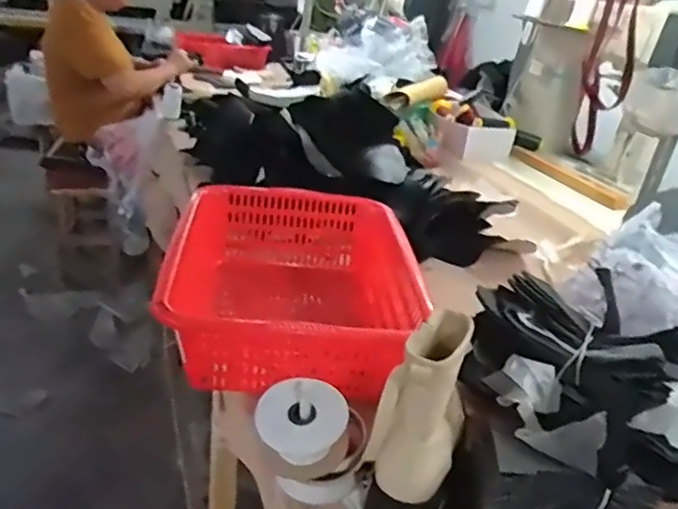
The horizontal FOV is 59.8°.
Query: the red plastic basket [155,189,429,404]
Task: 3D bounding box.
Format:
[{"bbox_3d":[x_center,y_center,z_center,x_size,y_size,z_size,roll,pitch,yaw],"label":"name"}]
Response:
[{"bbox_3d":[-0.072,0.066,0.894,0.345,0.194,0.424,2,27,-10],"label":"red plastic basket"}]

